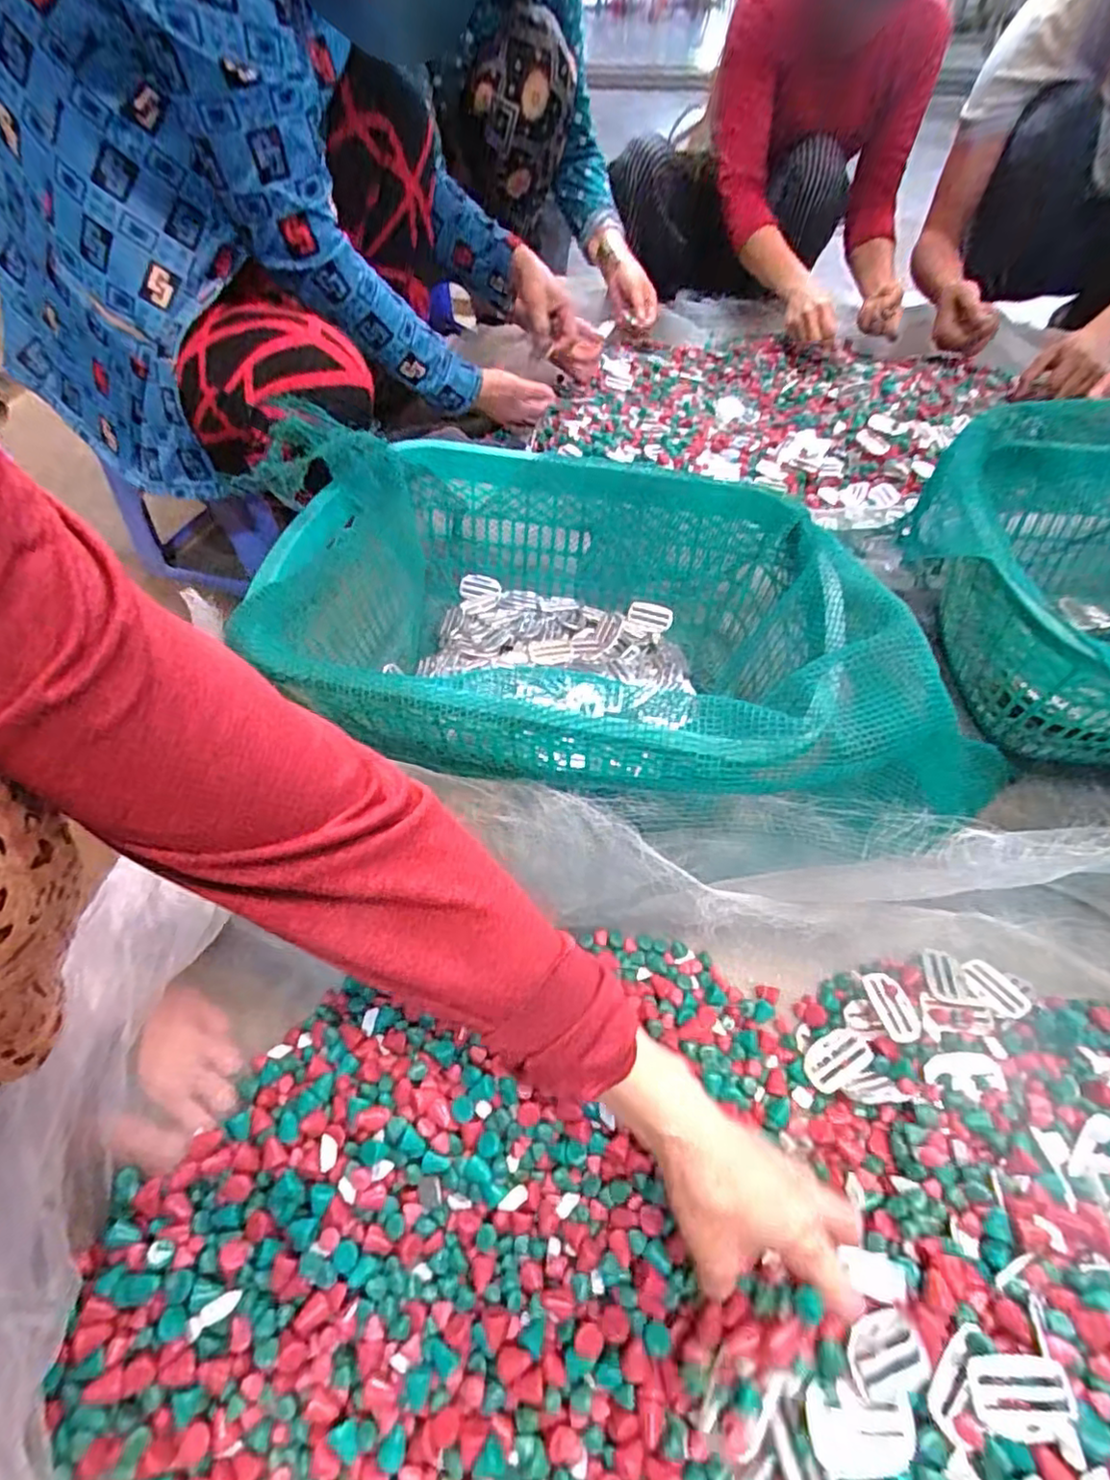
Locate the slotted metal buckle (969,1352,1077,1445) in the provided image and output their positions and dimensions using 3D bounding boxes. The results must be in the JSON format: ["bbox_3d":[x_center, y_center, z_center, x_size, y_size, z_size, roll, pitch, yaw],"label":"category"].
[{"bbox_3d":[0.213,0.298,0.289,0.044,0.004,0.028,1,51,2],"label":"slotted metal buckle"}]

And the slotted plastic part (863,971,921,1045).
[{"bbox_3d":[0.236,0.186,0.444,0.025,0.007,0.047,-6,51,-5],"label":"slotted plastic part"}]

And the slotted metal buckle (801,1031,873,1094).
[{"bbox_3d":[0.190,0.213,0.427,0.049,0.006,0.027,-27,56,-20],"label":"slotted metal buckle"}]

